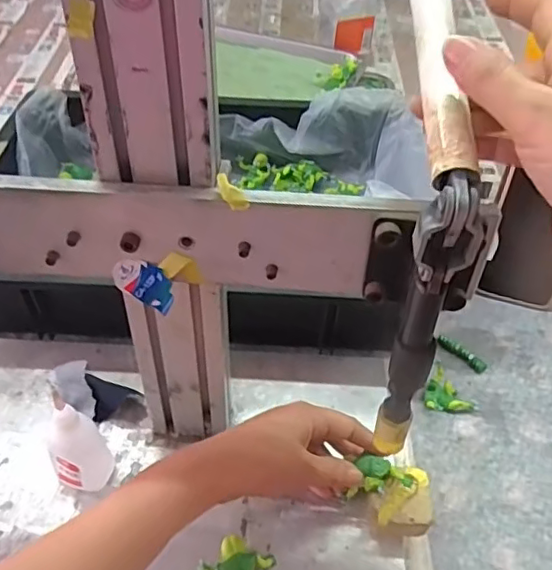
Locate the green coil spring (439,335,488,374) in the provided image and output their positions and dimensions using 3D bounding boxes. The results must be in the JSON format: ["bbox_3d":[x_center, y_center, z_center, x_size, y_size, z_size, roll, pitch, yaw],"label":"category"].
[{"bbox_3d":[0.169,0.063,0.543,0.049,0.007,0.013,35,54,28],"label":"green coil spring"}]

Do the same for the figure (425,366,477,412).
[{"bbox_3d":[0.141,0.093,0.506,0.038,0.016,0.044,-24,51,-23],"label":"figure"}]

